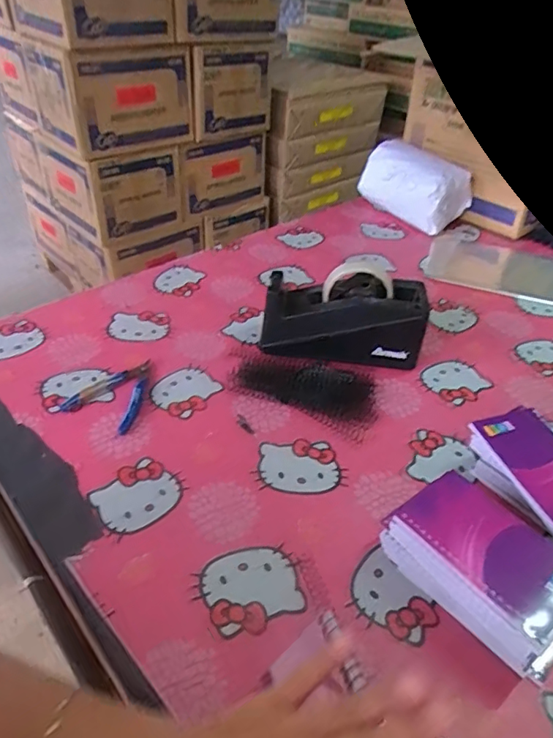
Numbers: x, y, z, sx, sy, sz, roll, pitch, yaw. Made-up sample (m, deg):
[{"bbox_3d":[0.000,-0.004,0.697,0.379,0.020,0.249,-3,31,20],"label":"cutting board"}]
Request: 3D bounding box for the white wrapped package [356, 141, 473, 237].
[{"bbox_3d":[0.263,-0.349,1.022,0.112,0.136,0.190,-27,48,-34],"label":"white wrapped package"}]

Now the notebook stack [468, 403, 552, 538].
[{"bbox_3d":[0.245,0.109,0.499,0.088,0.065,0.140,-12,41,-20],"label":"notebook stack"}]

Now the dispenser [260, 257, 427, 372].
[{"bbox_3d":[0.085,-0.068,0.664,0.197,0.109,0.075,8,38,4],"label":"dispenser"}]

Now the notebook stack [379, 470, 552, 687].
[{"bbox_3d":[0.162,0.162,0.426,0.097,0.066,0.149,-25,48,-30],"label":"notebook stack"}]

